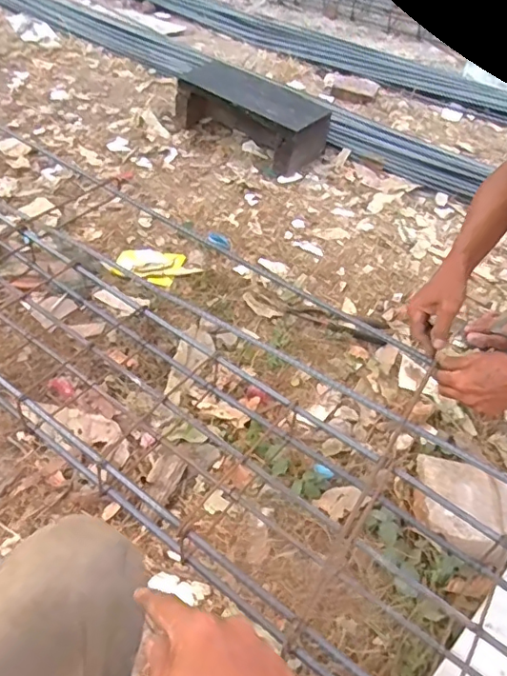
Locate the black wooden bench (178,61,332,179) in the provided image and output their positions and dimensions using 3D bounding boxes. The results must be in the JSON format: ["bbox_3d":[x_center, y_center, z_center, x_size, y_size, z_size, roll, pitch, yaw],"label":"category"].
[{"bbox_3d":[-0.011,-0.639,1.561,0.442,0.157,0.183,36,54,22],"label":"black wooden bench"}]

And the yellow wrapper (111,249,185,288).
[{"bbox_3d":[-0.237,-0.164,1.216,0.142,0.009,0.097,14,49,5],"label":"yellow wrapper"}]

